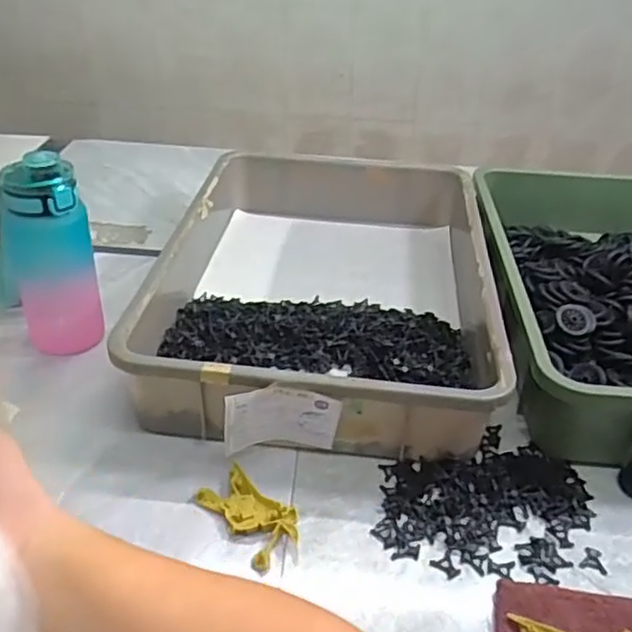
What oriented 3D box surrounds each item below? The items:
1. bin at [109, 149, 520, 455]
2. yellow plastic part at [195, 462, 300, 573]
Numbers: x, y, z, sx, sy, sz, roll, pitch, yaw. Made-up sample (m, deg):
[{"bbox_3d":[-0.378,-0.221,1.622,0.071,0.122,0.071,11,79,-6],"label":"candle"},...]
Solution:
[{"bbox_3d":[0.010,-0.064,0.821,0.369,0.095,0.569,5,34,3],"label":"bin"},{"bbox_3d":[-0.055,0.164,0.563,0.050,0.016,0.090,-25,43,-34],"label":"yellow plastic part"}]

